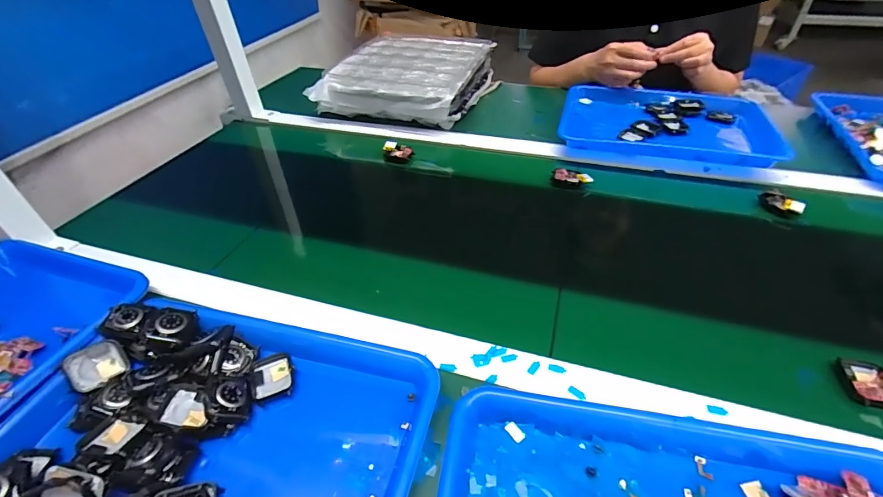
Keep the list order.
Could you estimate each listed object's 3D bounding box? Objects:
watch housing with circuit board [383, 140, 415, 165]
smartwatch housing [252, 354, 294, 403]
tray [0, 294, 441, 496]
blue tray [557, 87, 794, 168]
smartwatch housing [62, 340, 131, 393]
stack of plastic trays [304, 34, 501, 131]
[{"bbox_3d":[-0.073,-0.166,0.709,0.050,0.032,0.026,8,44,11],"label":"watch housing with circuit board"},{"bbox_3d":[-0.155,0.119,0.379,0.034,0.010,0.040,-17,45,-15],"label":"smartwatch housing"},{"bbox_3d":[-0.186,0.160,0.317,0.335,0.041,0.257,8,44,11],"label":"tray"},{"bbox_3d":[0.399,-0.222,0.726,0.351,0.041,0.242,12,45,16],"label":"blue tray"},{"bbox_3d":[-0.319,0.108,0.380,0.010,0.037,0.043,-22,9,35],"label":"smartwatch housing"},{"bbox_3d":[-0.063,-0.350,0.859,0.285,0.090,0.307,15,45,18],"label":"stack of plastic trays"}]

